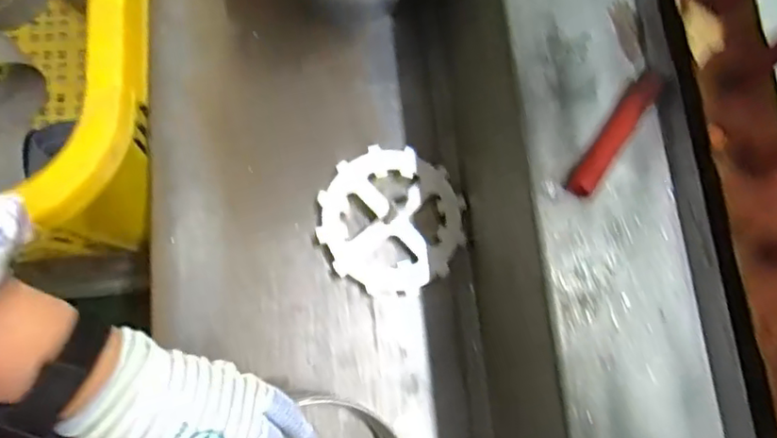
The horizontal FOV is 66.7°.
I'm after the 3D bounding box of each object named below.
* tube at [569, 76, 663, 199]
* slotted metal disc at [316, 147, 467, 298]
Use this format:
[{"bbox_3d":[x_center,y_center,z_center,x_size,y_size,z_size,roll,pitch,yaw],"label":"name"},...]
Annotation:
[{"bbox_3d":[0.134,-0.051,0.347,0.014,0.011,0.090,36,77,8],"label":"tube"},{"bbox_3d":[0.002,0.001,0.496,0.118,0.006,0.118,1,78,-6],"label":"slotted metal disc"}]

